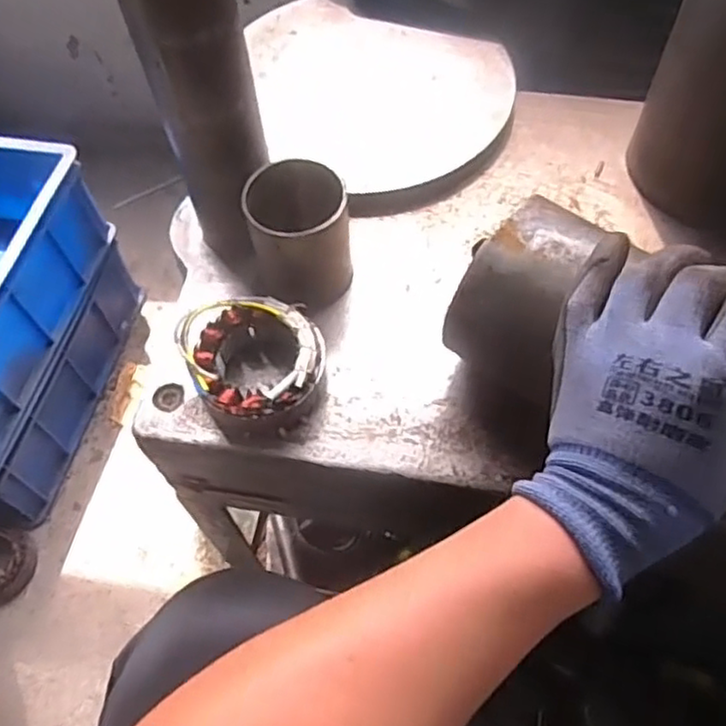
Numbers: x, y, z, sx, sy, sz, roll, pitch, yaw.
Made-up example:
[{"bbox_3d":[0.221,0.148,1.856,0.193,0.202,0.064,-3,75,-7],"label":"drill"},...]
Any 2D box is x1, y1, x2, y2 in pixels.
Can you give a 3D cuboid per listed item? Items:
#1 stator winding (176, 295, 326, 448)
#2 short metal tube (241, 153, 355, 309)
[{"bbox_3d":[-0.070,0.003,0.464,0.086,0.053,0.089,-16,60,-7],"label":"stator winding"},{"bbox_3d":[-0.042,-0.088,0.479,0.073,0.085,0.071,-20,61,-9],"label":"short metal tube"}]

